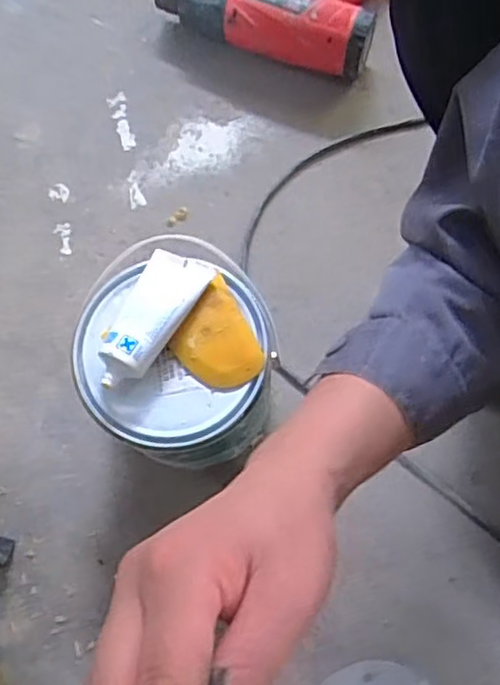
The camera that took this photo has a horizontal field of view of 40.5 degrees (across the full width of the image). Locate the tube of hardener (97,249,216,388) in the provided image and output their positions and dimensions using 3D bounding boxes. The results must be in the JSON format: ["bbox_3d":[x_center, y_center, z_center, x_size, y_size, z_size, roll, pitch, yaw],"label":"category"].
[{"bbox_3d":[-0.078,-0.021,0.530,0.056,0.026,0.121,23,62,9],"label":"tube of hardener"}]

